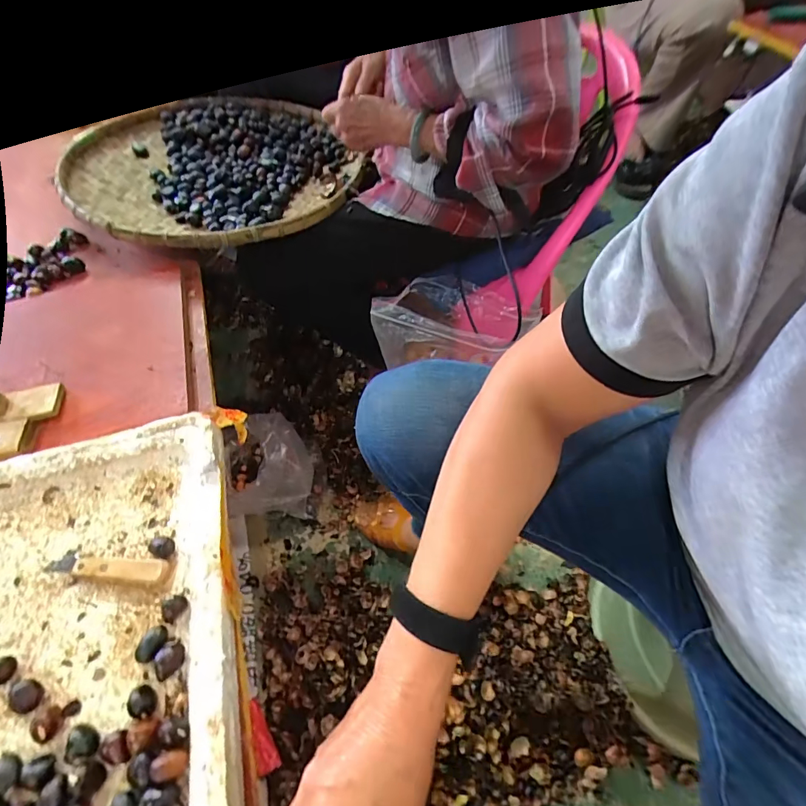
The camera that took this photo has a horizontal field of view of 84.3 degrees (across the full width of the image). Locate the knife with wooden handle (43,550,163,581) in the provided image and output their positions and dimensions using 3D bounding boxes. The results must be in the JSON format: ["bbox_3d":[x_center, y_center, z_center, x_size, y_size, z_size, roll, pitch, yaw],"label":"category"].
[{"bbox_3d":[-0.282,0.154,0.421,0.116,0.014,0.022,4,56,7],"label":"knife with wooden handle"}]

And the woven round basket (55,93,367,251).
[{"bbox_3d":[-0.326,-0.426,0.826,0.459,0.084,0.519,-24,57,-12],"label":"woven round basket"}]

